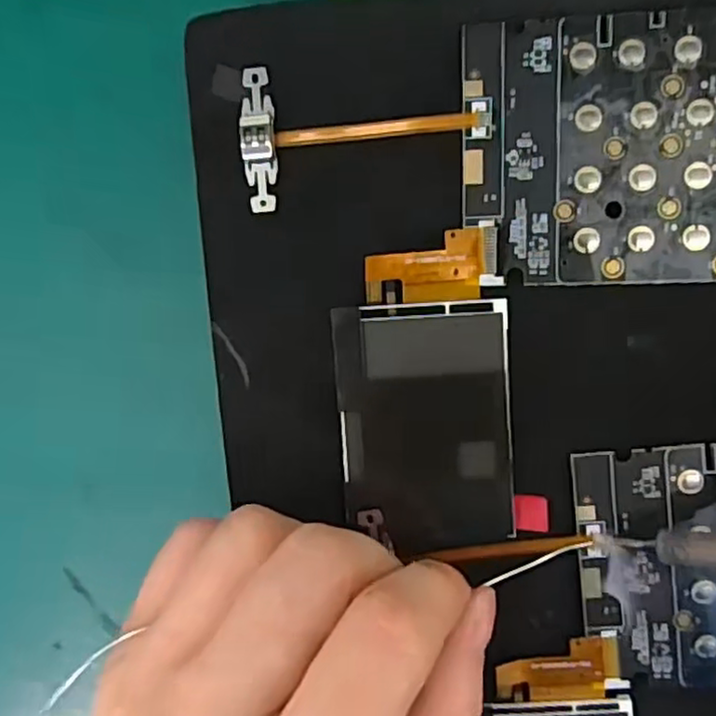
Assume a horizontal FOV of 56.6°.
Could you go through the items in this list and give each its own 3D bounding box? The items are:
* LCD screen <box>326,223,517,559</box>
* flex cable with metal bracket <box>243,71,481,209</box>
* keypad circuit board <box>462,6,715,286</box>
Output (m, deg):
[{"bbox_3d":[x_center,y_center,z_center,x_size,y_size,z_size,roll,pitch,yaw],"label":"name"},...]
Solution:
[{"bbox_3d":[0.016,0.010,0.166,0.042,0.004,0.078,-2,95,7],"label":"LCD screen"},{"bbox_3d":[0.000,-0.056,0.162,0.058,0.004,0.035,-3,95,7],"label":"flex cable with metal bracket"},{"bbox_3d":[0.064,-0.049,0.156,0.075,0.004,0.061,-1,95,7],"label":"keypad circuit board"}]

